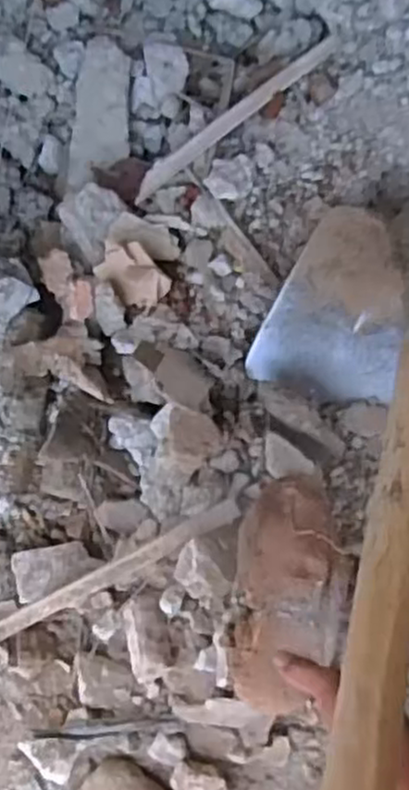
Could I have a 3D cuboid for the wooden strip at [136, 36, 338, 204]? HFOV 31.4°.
[{"bbox_3d":[0.030,-0.287,0.748,0.256,0.007,0.021,-38,90,3],"label":"wooden strip"}]

